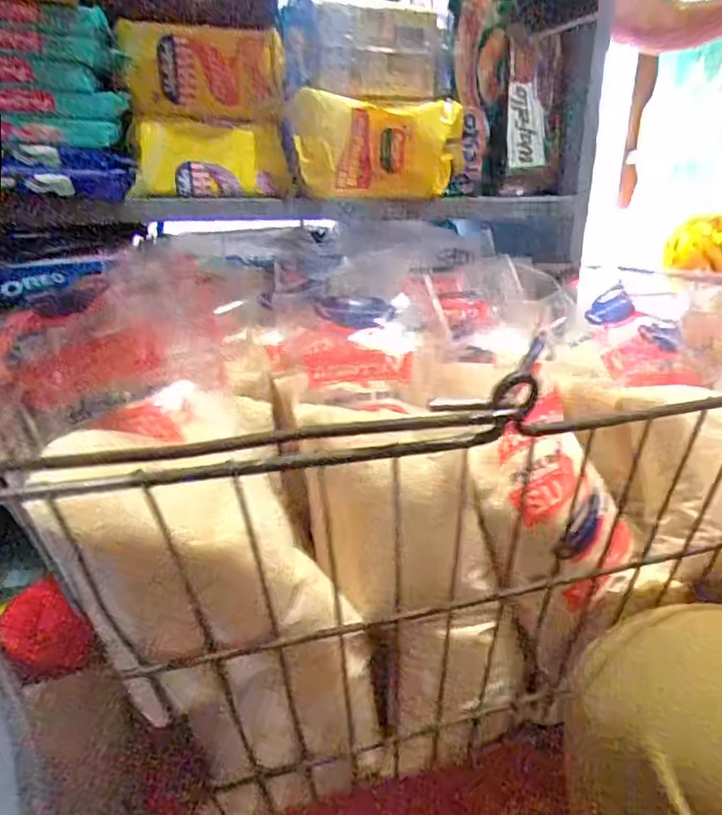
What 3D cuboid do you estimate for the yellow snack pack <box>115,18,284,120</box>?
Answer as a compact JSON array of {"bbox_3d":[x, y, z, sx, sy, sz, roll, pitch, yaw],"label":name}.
[{"bbox_3d":[-0.108,-0.232,0.414,0.104,0.053,0.023,-4,21,-10],"label":"yellow snack pack"}]

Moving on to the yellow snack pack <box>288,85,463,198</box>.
[{"bbox_3d":[0.012,-0.195,0.449,0.131,0.071,0.015,-6,33,-19],"label":"yellow snack pack"}]

